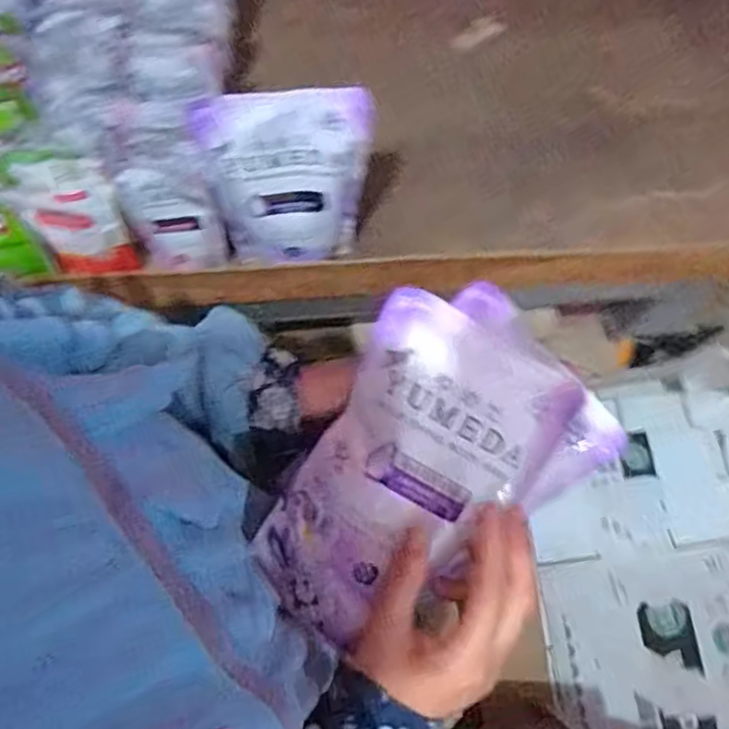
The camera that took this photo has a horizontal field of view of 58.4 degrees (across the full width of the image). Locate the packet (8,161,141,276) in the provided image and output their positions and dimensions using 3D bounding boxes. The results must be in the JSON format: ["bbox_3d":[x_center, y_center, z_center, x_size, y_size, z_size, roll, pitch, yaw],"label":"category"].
[{"bbox_3d":[-0.251,-0.123,0.579,0.075,0.123,0.032,-7,53,-3],"label":"packet"}]

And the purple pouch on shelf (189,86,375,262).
[{"bbox_3d":[-0.062,-0.150,0.557,0.131,0.167,0.064,-2,74,-2],"label":"purple pouch on shelf"}]

